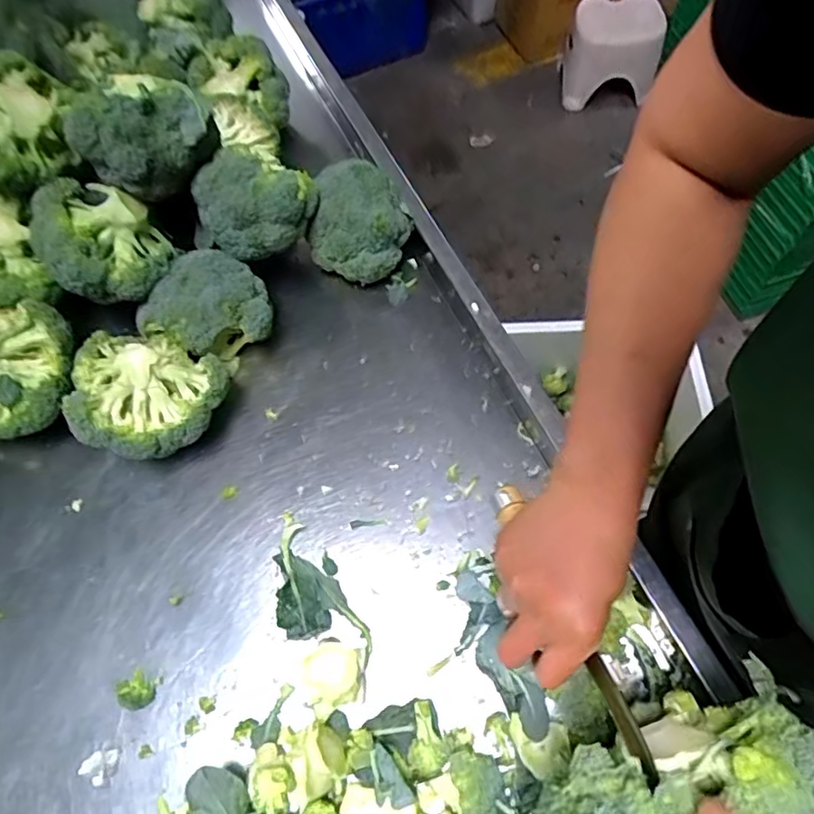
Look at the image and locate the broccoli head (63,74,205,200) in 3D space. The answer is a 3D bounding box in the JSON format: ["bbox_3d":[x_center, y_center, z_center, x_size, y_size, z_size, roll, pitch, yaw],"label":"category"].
[{"bbox_3d":[-0.224,-0.235,0.523,0.092,0.087,0.088,21,67,12],"label":"broccoli head"}]

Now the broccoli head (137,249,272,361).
[{"bbox_3d":[-0.188,-0.088,0.589,0.096,0.099,0.111,38,71,19],"label":"broccoli head"}]

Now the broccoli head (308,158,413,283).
[{"bbox_3d":[-0.047,-0.191,0.630,0.086,0.108,0.092,-1,64,3],"label":"broccoli head"}]

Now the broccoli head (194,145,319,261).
[{"bbox_3d":[-0.140,-0.196,0.563,0.108,0.076,0.073,-36,67,-13],"label":"broccoli head"}]

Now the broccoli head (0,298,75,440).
[{"bbox_3d":[-0.372,-0.043,0.555,0.134,0.071,0.119,30,70,17],"label":"broccoli head"}]

